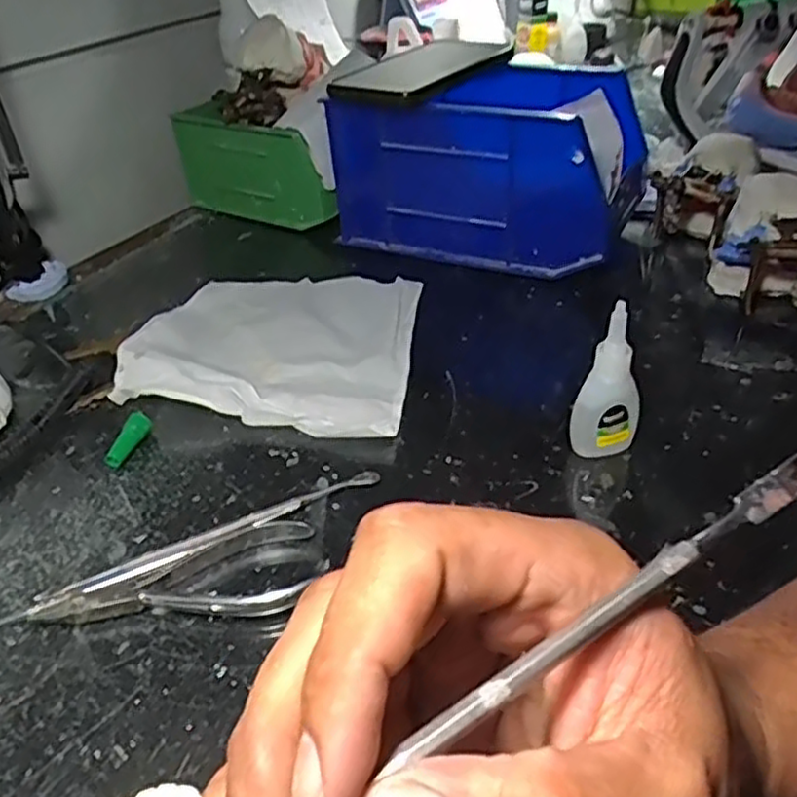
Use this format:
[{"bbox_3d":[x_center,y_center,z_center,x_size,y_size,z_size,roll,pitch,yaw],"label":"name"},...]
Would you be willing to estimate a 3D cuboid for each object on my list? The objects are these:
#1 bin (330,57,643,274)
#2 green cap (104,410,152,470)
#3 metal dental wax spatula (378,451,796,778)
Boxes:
[{"bbox_3d":[0.074,-0.182,0.574,0.213,0.119,0.132,15,41,24],"label":"bin"},{"bbox_3d":[-0.152,0.023,0.412,0.012,0.014,0.033,11,40,20],"label":"green cap"},{"bbox_3d":[0.031,0.049,0.142,0.170,0.007,0.007,-28,43,-21],"label":"metal dental wax spatula"}]

